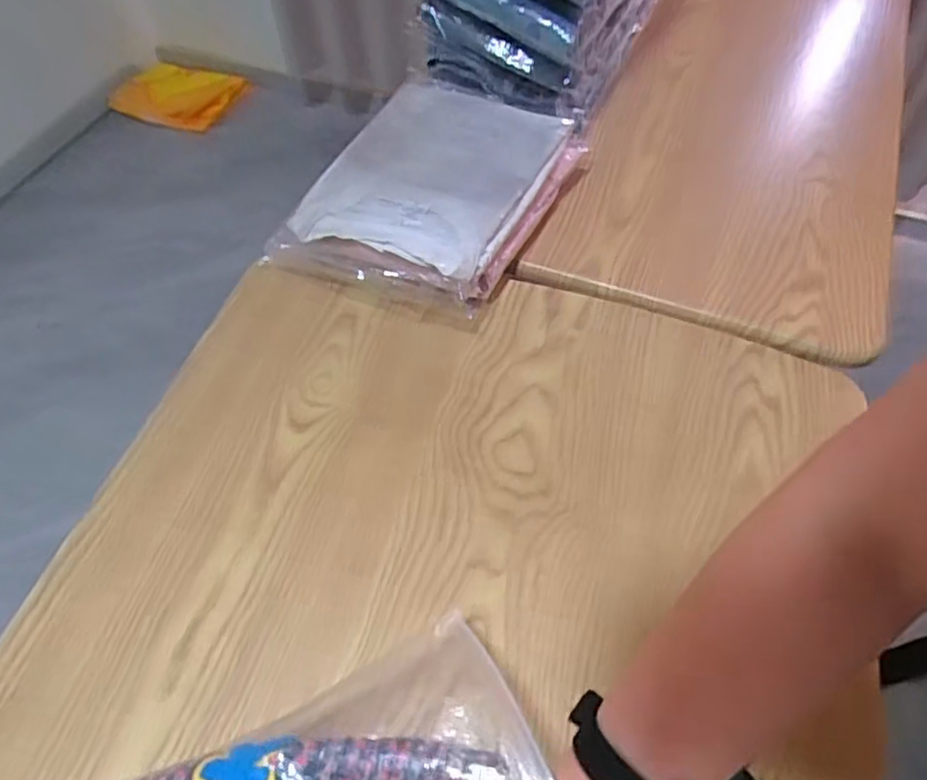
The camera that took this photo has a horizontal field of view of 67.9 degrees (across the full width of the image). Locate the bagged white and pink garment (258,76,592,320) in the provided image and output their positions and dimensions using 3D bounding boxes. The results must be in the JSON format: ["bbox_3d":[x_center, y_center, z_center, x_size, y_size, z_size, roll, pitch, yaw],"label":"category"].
[{"bbox_3d":[-0.026,-0.206,0.723,0.218,0.074,0.293,25,58,17],"label":"bagged white and pink garment"}]

